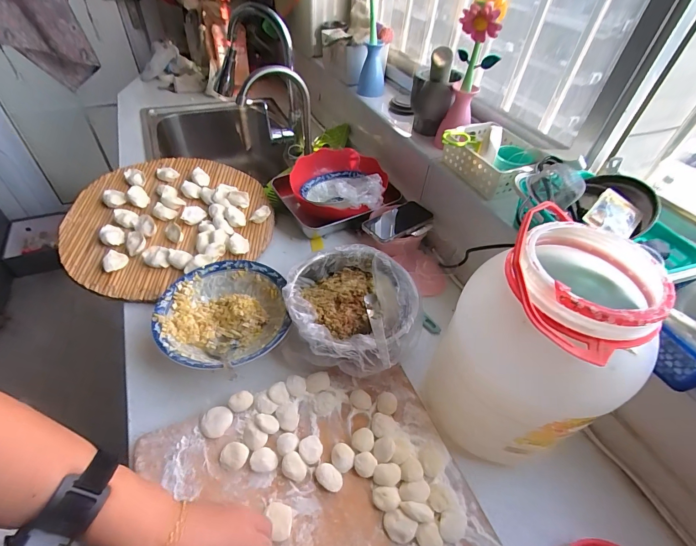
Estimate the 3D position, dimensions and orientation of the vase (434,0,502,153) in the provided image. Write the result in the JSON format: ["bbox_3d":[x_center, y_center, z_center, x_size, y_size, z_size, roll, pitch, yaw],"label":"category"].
[{"bbox_3d":[0.220,-0.350,0.644,0.082,0.245,0.083,25,47,21],"label":"vase"}]

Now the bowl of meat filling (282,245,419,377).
[{"bbox_3d":[0.006,0.050,0.561,0.199,0.075,0.210,3,47,-3],"label":"bowl of meat filling"}]

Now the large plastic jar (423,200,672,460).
[{"bbox_3d":[0.210,0.082,0.412,0.161,0.272,0.175,3,47,-3],"label":"large plastic jar"}]

